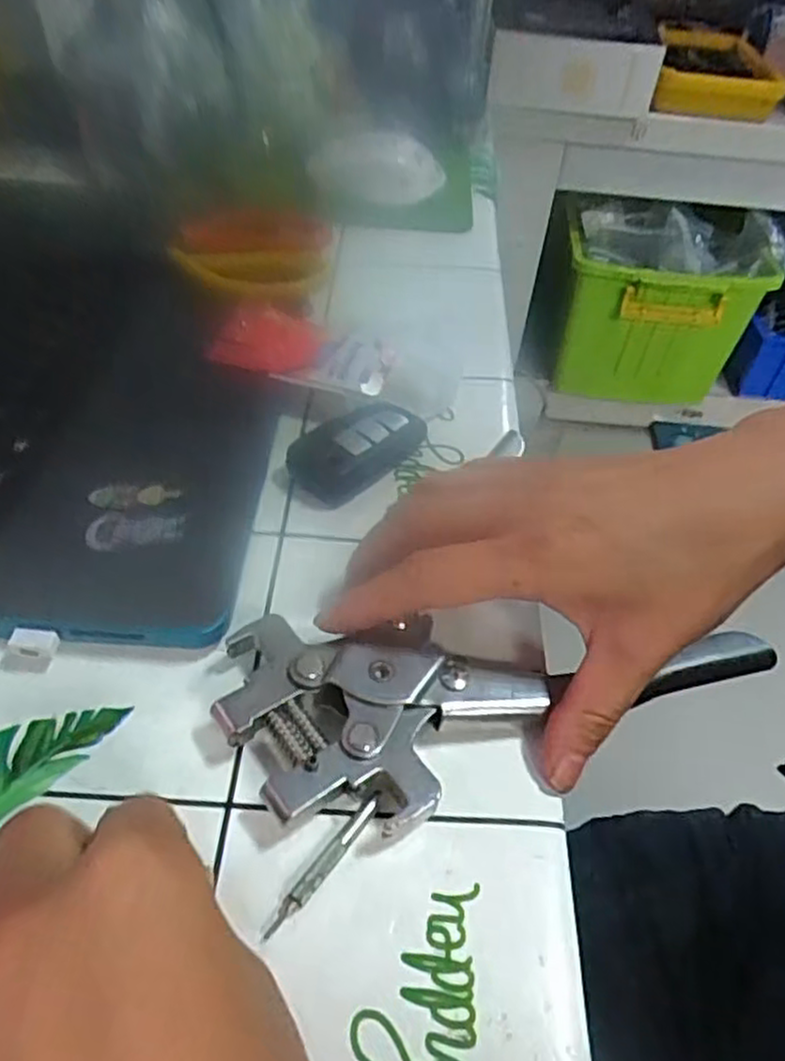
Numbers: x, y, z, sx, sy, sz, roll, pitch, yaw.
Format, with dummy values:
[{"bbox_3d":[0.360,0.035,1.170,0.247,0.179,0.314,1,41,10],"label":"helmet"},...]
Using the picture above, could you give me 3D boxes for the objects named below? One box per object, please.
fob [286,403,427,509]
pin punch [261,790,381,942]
[{"bbox_3d":[-0.014,-0.037,0.323,0.060,0.021,0.030,-29,56,-29],"label":"fob"},{"bbox_3d":[-0.020,0.098,0.214,0.005,0.004,0.050,32,52,22],"label":"pin punch"}]

